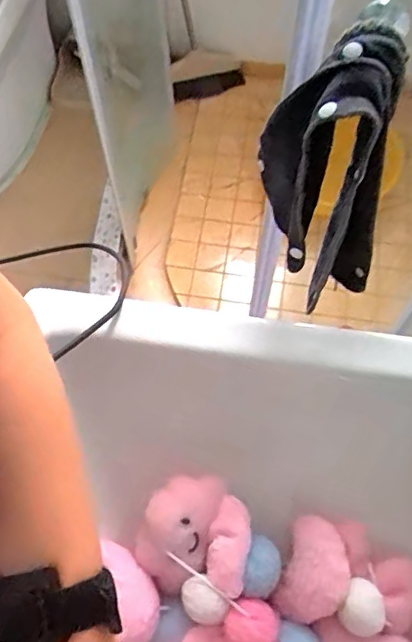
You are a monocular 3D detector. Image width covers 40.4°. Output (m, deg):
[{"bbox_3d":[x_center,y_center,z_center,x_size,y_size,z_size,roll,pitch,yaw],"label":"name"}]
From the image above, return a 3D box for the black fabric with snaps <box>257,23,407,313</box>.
[{"bbox_3d":[0.110,-0.125,0.507,0.061,0.285,0.122,-26,66,-12],"label":"black fabric with snaps"}]

